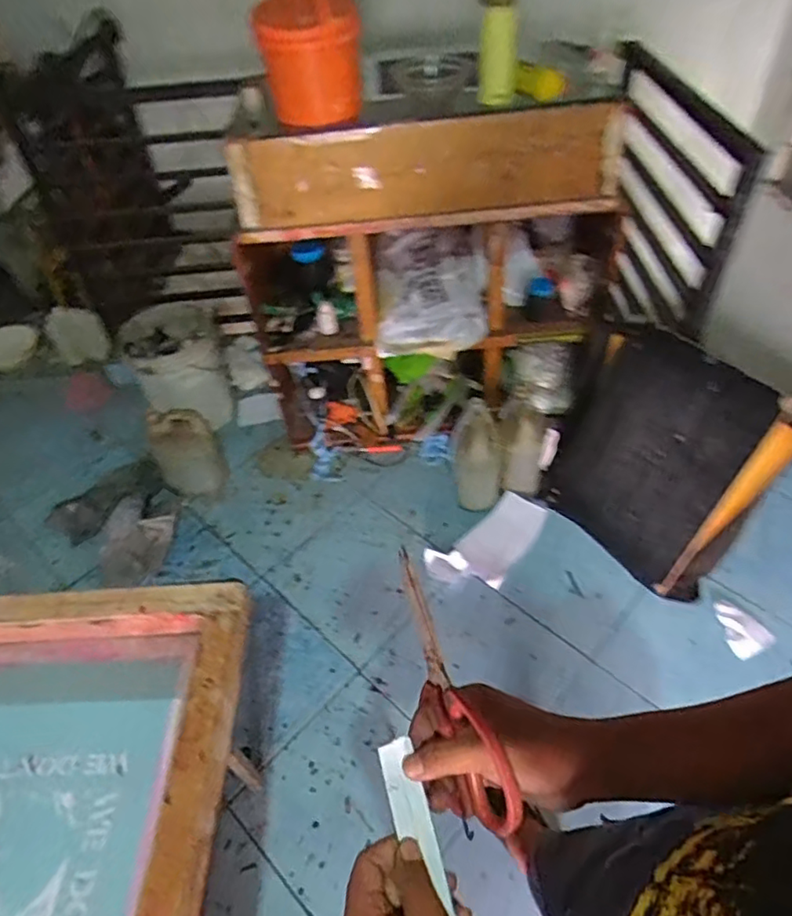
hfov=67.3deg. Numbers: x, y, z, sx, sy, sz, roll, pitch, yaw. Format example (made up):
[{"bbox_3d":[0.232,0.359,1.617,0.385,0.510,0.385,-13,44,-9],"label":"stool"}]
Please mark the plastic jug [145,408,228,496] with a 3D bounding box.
[{"bbox_3d":[-0.609,-0.008,1.732,0.177,0.278,0.115,-20,49,-13],"label":"plastic jug"}]

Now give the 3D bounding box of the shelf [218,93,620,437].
[{"bbox_3d":[0.091,-0.457,1.659,0.988,0.927,0.280,-3,47,2],"label":"shelf"}]

